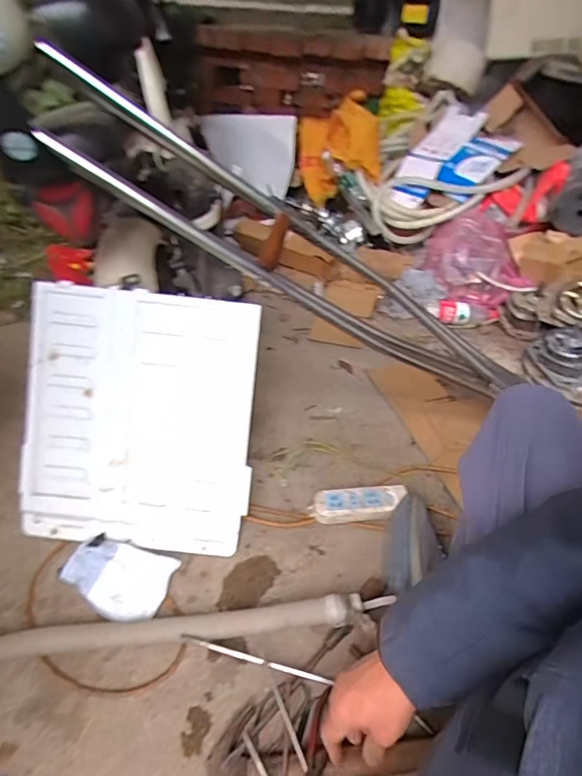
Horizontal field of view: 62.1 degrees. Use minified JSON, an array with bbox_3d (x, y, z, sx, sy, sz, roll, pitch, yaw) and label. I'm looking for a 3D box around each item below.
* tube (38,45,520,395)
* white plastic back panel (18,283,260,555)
[{"bbox_3d":[0.032,-0.192,0.746,0.831,0.033,0.162,28,59,-22],"label":"tube"},{"bbox_3d":[-0.243,0.053,0.780,0.351,0.407,0.027,6,5,-3],"label":"white plastic back panel"}]

